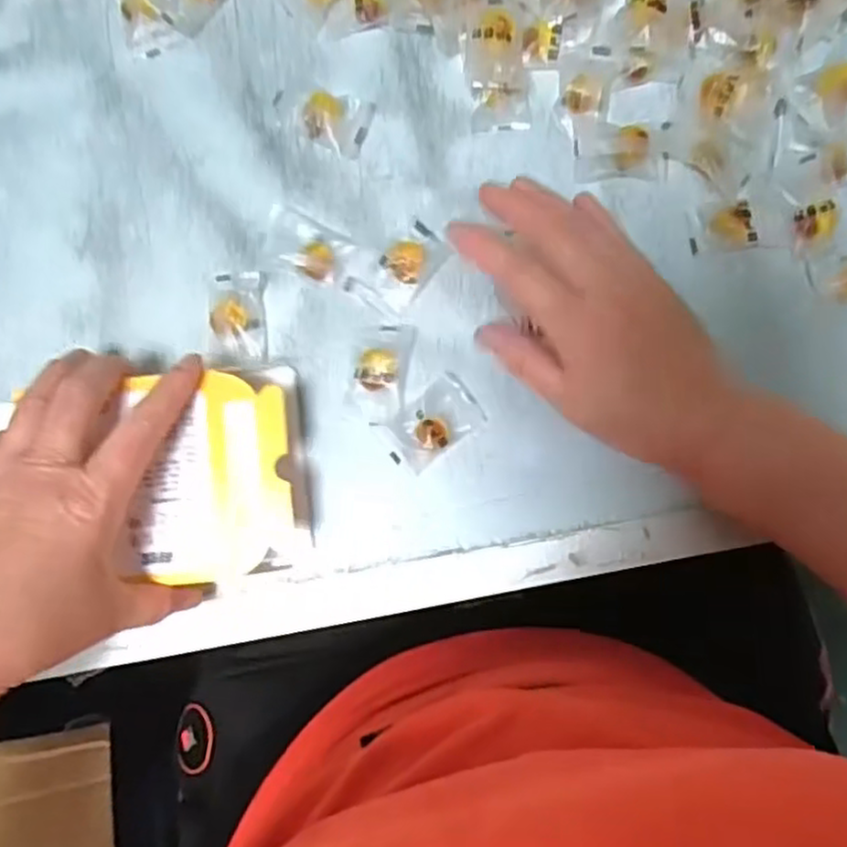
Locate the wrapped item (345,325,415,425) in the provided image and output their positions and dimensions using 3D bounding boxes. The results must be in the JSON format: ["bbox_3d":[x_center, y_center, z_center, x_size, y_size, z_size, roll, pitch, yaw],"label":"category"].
[{"bbox_3d":[-0.025,-0.028,0.397,0.031,0.013,0.055,8,86,5],"label":"wrapped item"}]

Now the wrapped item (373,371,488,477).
[{"bbox_3d":[0.004,0.000,0.395,0.054,0.014,0.033,-38,84,0],"label":"wrapped item"}]

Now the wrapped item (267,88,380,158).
[{"bbox_3d":[-0.061,-0.176,0.417,0.059,0.014,0.033,22,87,5],"label":"wrapped item"}]

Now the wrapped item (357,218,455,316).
[{"bbox_3d":[-0.010,-0.088,0.404,0.033,0.012,0.046,40,89,6],"label":"wrapped item"}]

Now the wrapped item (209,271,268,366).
[{"bbox_3d":[-0.104,-0.058,0.409,0.032,0.013,0.051,-1,85,4],"label":"wrapped item"}]

